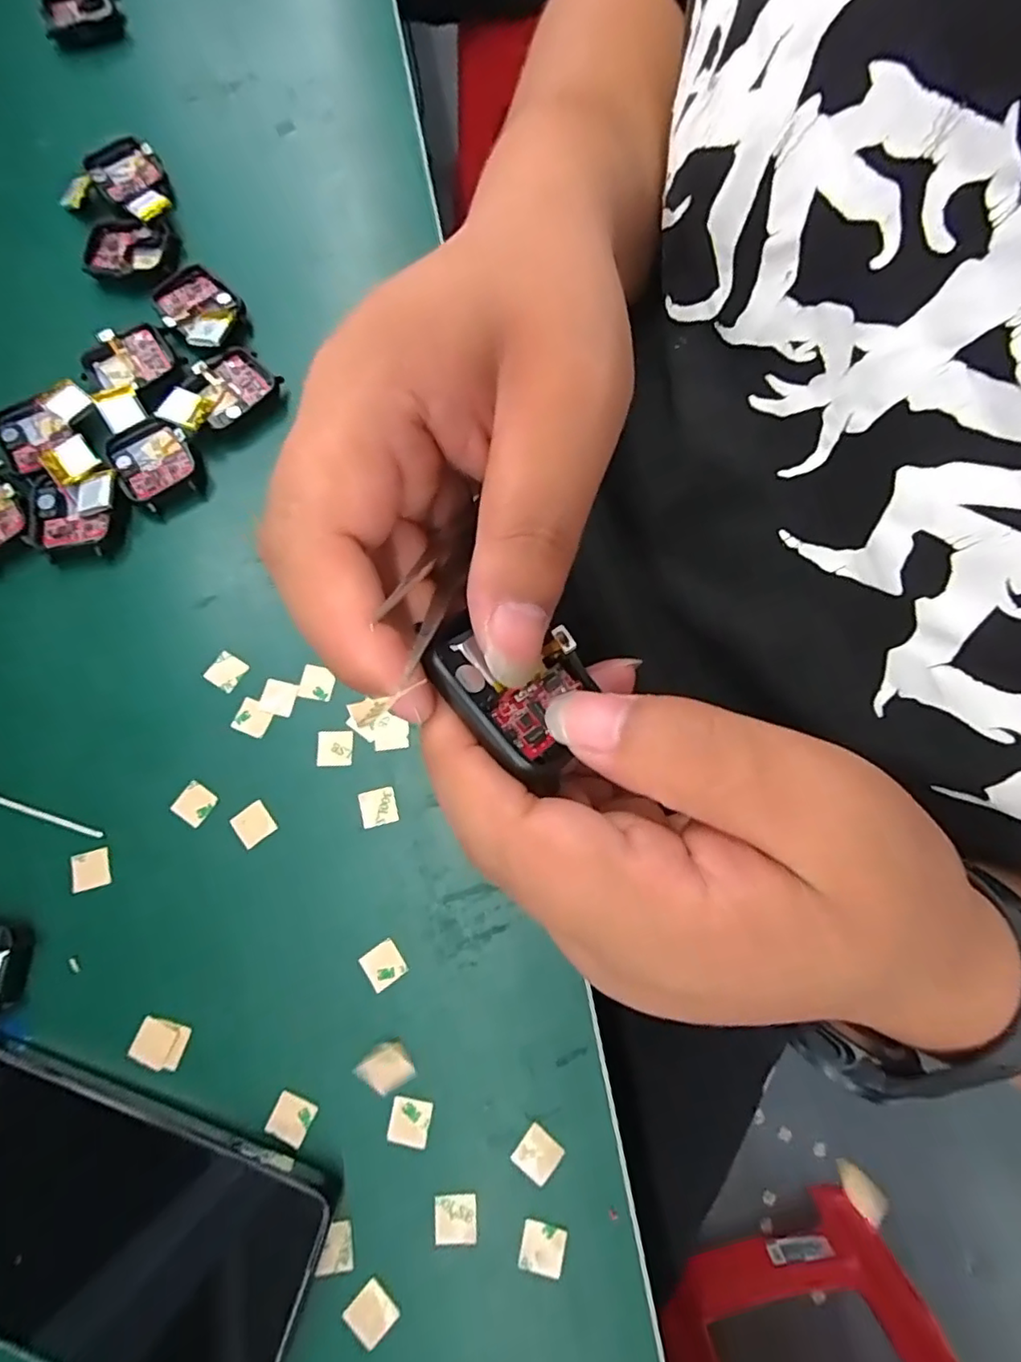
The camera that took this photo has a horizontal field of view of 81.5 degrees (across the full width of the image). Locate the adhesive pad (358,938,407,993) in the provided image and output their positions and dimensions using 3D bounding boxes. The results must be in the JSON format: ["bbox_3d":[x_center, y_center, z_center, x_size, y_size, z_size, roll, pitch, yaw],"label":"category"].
[{"bbox_3d":[-0.052,0.115,0.241,0.016,0.004,0.015,-36,78,-8],"label":"adhesive pad"}]

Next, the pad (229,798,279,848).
[{"bbox_3d":[-0.111,0.062,0.255,0.016,0.004,0.016,-37,78,-8],"label":"pad"}]

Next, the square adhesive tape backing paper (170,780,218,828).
[{"bbox_3d":[-0.138,0.053,0.257,0.016,0.004,0.015,31,78,8],"label":"square adhesive tape backing paper"}]

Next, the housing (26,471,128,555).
[{"bbox_3d":[-0.210,-0.080,0.282,0.045,0.013,0.038,0,76,0],"label":"housing"}]

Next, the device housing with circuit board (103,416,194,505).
[{"bbox_3d":[-0.177,-0.110,0.294,0.036,0.012,0.041,-30,77,-7],"label":"device housing with circuit board"}]

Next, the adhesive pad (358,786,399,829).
[{"bbox_3d":[-0.058,0.055,0.257,0.015,0.004,0.015,-13,76,-3],"label":"adhesive pad"}]

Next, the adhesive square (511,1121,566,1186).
[{"bbox_3d":[0.010,0.179,0.223,0.015,0.004,0.015,37,79,9],"label":"adhesive square"}]

